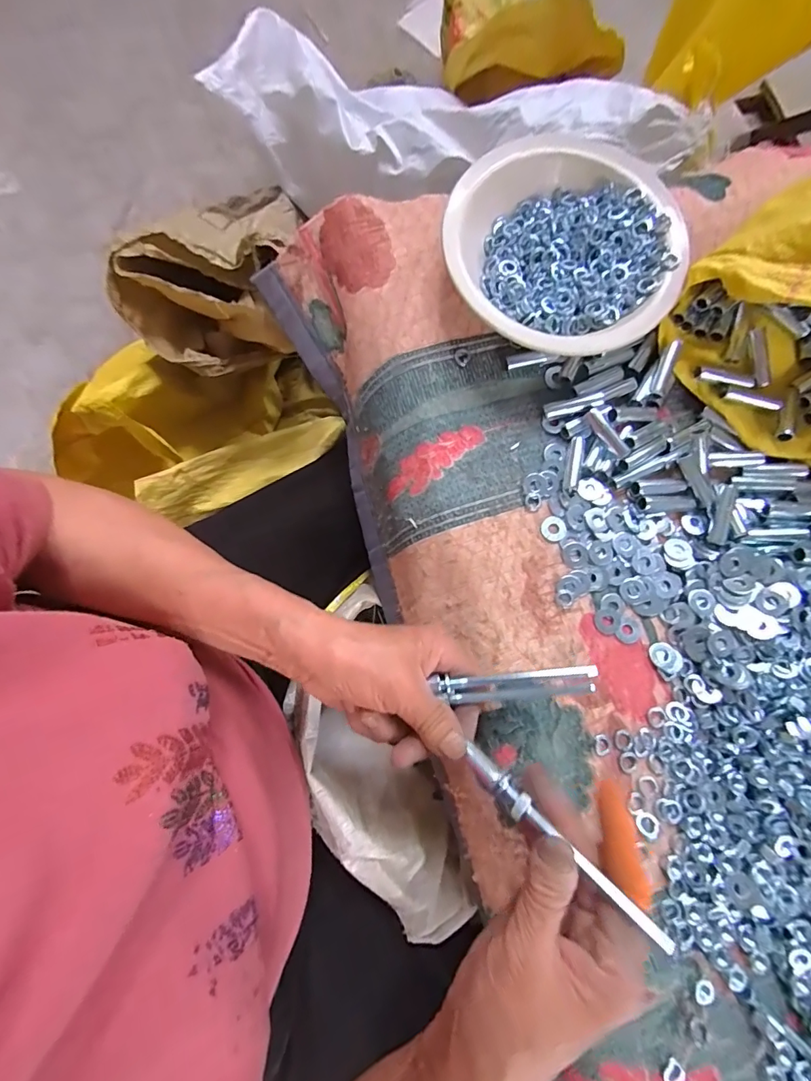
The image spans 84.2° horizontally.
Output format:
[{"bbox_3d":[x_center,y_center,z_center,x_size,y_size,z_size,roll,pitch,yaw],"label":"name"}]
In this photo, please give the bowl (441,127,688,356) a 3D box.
[{"bbox_3d":[0.120,-0.212,0.343,0.167,0.052,0.164,0,80,-1],"label":"bowl"}]

